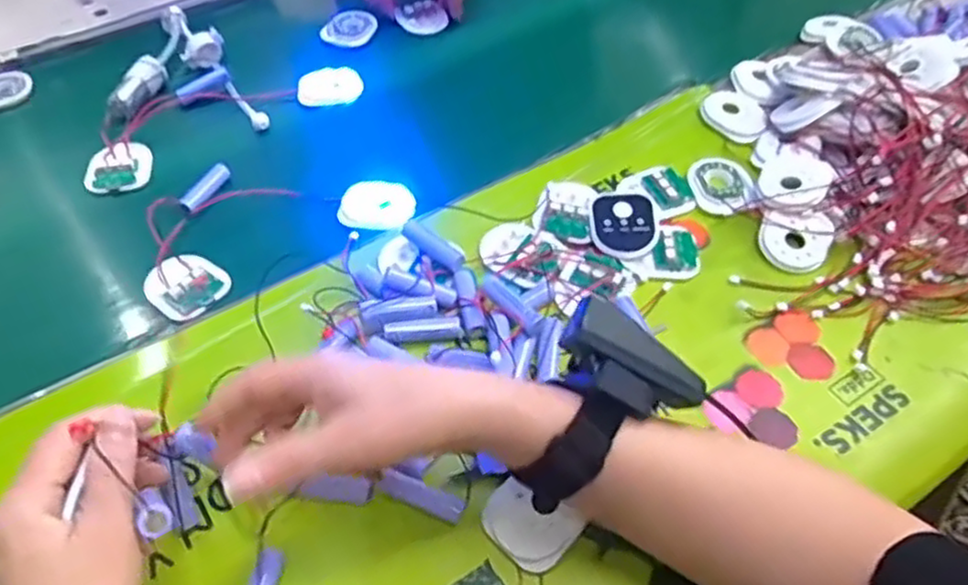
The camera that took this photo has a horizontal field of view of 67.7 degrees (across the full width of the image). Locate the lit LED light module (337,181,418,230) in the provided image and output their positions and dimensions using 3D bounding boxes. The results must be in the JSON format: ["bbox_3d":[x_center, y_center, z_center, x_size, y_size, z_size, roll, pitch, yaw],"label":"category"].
[{"bbox_3d":[-0.084,-0.069,0.565,0.058,0.012,0.046,3,52,3],"label":"lit LED light module"}]

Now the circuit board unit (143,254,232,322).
[{"bbox_3d":[-0.213,-0.006,0.515,0.050,0.014,0.049,30,58,22],"label":"circuit board unit"}]

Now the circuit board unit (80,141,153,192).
[{"bbox_3d":[-0.302,-0.103,0.596,0.054,0.014,0.049,-27,56,-19],"label":"circuit board unit"}]

